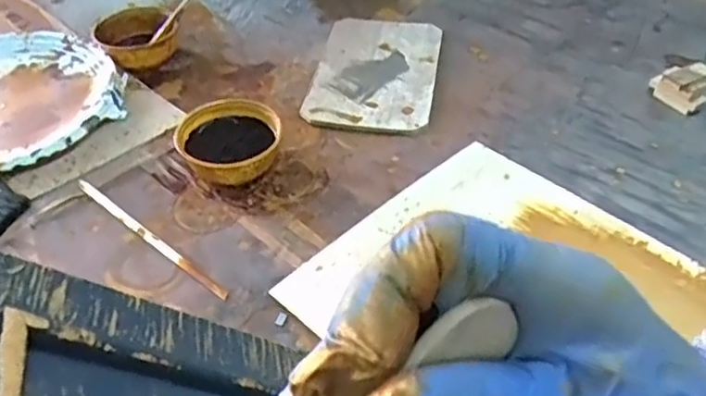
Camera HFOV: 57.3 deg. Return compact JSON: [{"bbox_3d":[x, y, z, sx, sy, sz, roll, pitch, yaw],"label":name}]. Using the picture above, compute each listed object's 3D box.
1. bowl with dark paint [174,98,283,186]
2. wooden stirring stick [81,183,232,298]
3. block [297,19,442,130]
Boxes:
[{"bbox_3d":[-0.139,-0.060,0.734,0.110,0.057,0.101,0,43,0],"label":"bowl with dark paint"},{"bbox_3d":[-0.212,0.039,0.667,0.239,0.009,0.012,30,51,27],"label":"wooden stirring stick"},{"bbox_3d":[0.033,-0.177,0.878,0.159,0.016,0.255,7,44,7],"label":"block"}]

